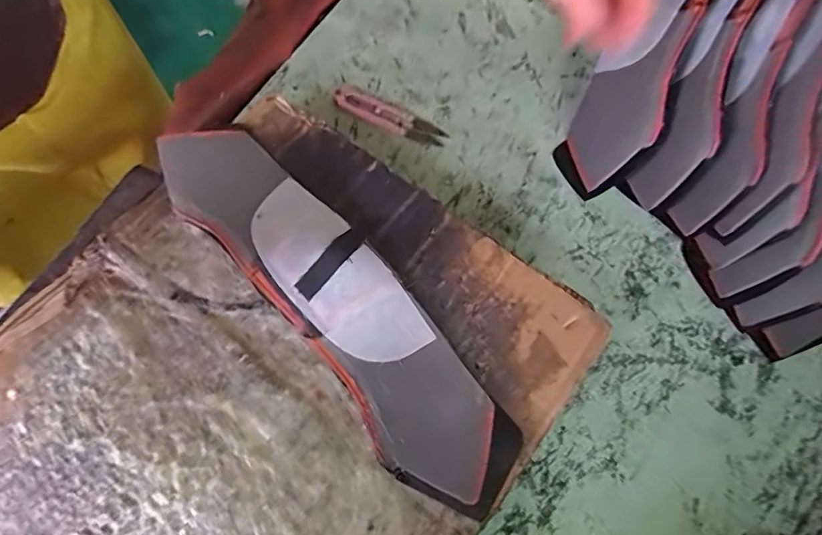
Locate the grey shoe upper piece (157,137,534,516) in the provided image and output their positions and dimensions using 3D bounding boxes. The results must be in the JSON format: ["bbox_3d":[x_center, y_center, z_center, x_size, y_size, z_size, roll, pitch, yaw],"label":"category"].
[{"bbox_3d":[-0.055,0.012,0.311,0.074,0.033,0.313,-40,76,-14],"label":"grey shoe upper piece"}]

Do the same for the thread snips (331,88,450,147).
[{"bbox_3d":[-0.019,-0.126,0.410,0.099,0.009,0.025,28,72,8],"label":"thread snips"}]

